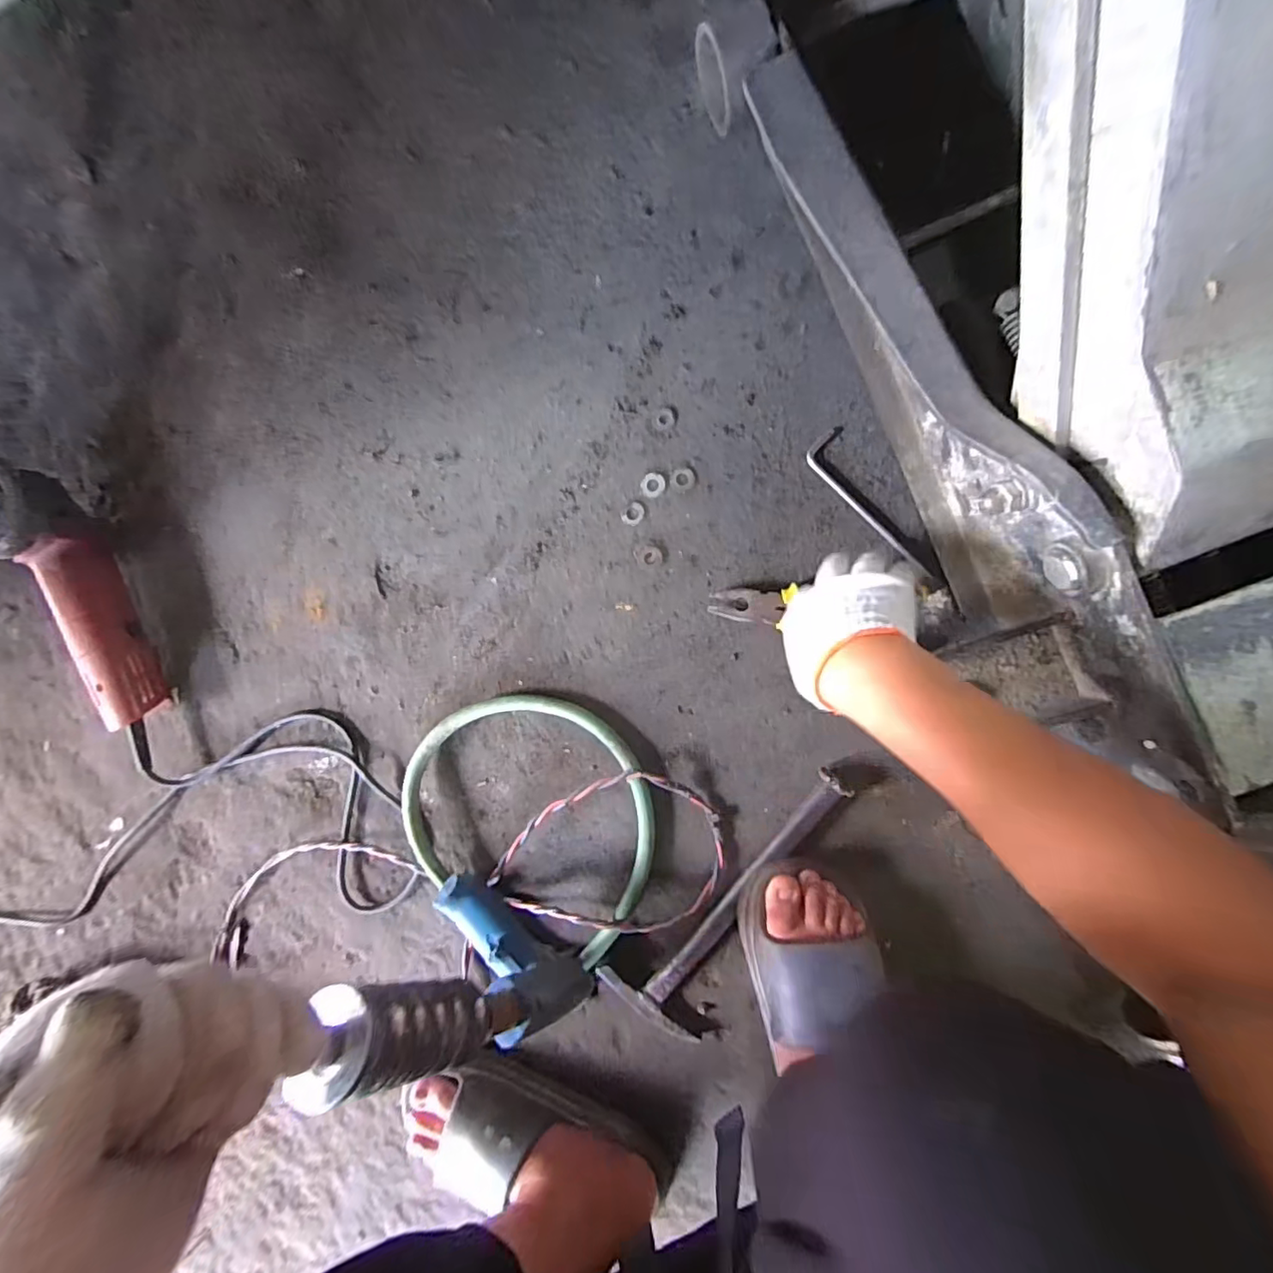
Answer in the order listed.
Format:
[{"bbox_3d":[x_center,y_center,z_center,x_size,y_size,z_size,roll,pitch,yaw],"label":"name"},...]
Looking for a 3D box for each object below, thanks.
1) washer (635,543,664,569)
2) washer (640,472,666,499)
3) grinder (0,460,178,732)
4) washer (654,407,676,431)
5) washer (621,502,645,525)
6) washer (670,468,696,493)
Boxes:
[{"bbox_3d":[0.014,-0.079,0.566,0.027,0.004,0.025,-20,91,6],"label":"washer"},{"bbox_3d":[0.016,-0.150,0.561,0.023,0.004,0.025,0,93,5],"label":"washer"},{"bbox_3d":[-0.580,-0.041,0.585,0.084,0.073,0.278,-18,106,5],"label":"grinder"},{"bbox_3d":[0.028,-0.215,0.560,0.021,0.004,0.022,-5,93,5],"label":"washer"},{"bbox_3d":[-0.003,-0.121,0.565,0.021,0.004,0.024,40,95,2],"label":"washer"},{"bbox_3d":[0.045,-0.154,0.560,0.025,0.004,0.024,0,93,5],"label":"washer"}]

